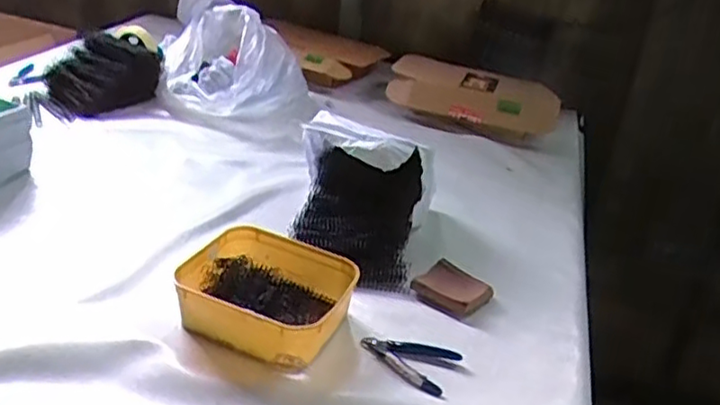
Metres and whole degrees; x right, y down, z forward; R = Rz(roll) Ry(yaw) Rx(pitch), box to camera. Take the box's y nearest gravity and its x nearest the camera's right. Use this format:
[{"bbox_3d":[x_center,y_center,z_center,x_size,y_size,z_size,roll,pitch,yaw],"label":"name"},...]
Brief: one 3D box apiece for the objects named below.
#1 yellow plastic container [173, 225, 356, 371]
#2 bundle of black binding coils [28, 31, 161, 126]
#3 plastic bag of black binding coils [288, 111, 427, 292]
[{"bbox_3d":[-0.119,0.111,0.811,0.194,0.063,0.160,17,29,18],"label":"yellow plastic container"},{"bbox_3d":[-0.540,-0.259,1.350,0.237,0.120,0.210,-2,29,-17],"label":"bundle of black binding coils"},{"bbox_3d":[0.001,-0.012,0.982,0.192,0.132,0.256,7,28,-1],"label":"plastic bag of black binding coils"}]

